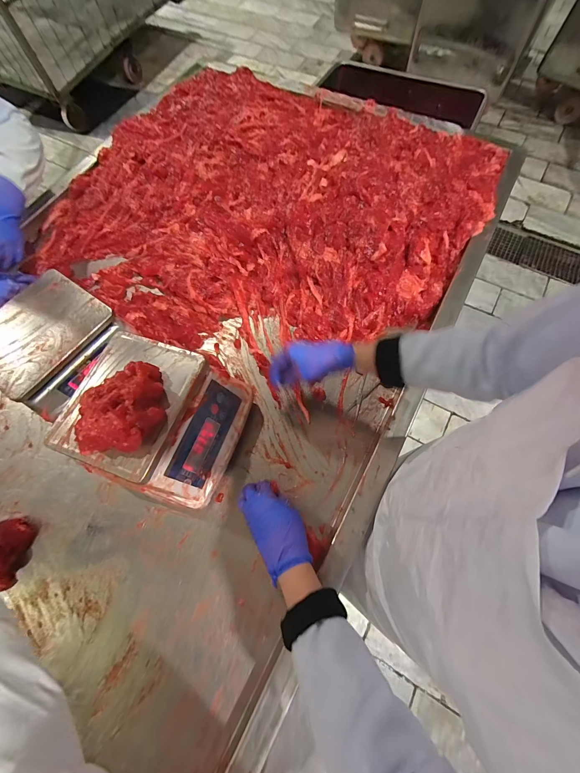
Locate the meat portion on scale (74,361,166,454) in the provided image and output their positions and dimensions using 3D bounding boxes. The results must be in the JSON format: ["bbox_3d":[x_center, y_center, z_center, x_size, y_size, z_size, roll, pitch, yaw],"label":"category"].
[{"bbox_3d":[-0.243,0.029,0.432,0.113,0.039,0.120,-14,69,-3],"label":"meat portion on scale"}]

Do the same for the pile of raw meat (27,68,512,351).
[{"bbox_3d":[-0.053,-0.456,0.757,0.936,0.093,0.859,29,73,12],"label":"pile of raw meat"}]

